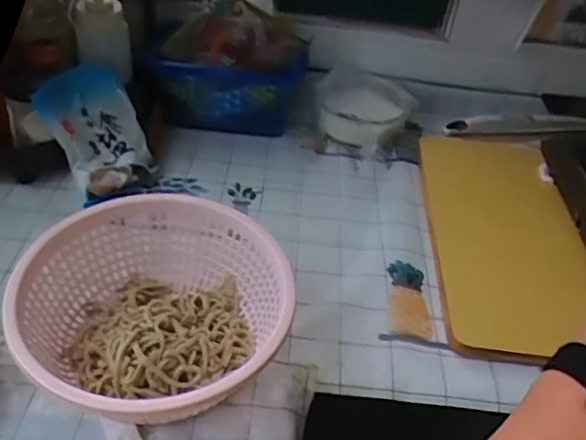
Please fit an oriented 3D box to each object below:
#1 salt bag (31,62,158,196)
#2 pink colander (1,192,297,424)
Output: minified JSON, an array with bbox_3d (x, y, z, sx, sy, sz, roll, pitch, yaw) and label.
[{"bbox_3d":[-0.234,-0.111,0.724,0.105,0.148,0.031,-35,14,-23],"label":"salt bag"},{"bbox_3d":[-0.126,0.089,0.547,0.222,0.095,0.229,17,42,12],"label":"pink colander"}]

